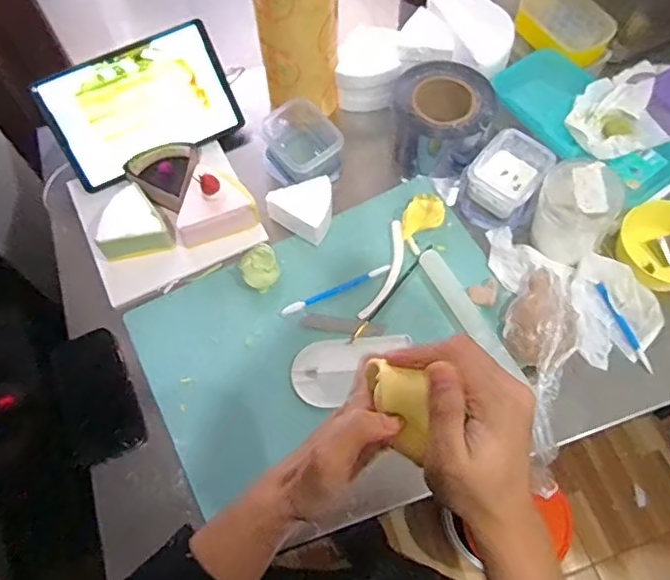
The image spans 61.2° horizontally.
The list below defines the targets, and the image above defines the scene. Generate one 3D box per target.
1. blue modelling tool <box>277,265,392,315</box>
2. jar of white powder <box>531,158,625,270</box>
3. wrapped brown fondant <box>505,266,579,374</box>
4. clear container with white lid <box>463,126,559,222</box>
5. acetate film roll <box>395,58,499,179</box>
[{"bbox_3d":[0.002,-0.001,0.719,0.148,0.004,0.012,-24,66,-10],"label":"blue modelling tool"},{"bbox_3d":[0.289,-0.094,0.689,0.093,0.103,0.093,27,68,13],"label":"jar of white powder"},{"bbox_3d":[0.241,0.039,0.654,0.081,0.057,0.112,33,70,16],"label":"wrapped brown fondant"},{"bbox_3d":[0.228,-0.150,0.749,0.086,0.056,0.100,38,71,17],"label":"clear container with white lid"},{"bbox_3d":[0.146,-0.233,0.785,0.129,0.088,0.133,-8,65,-2],"label":"acetate film roll"}]

